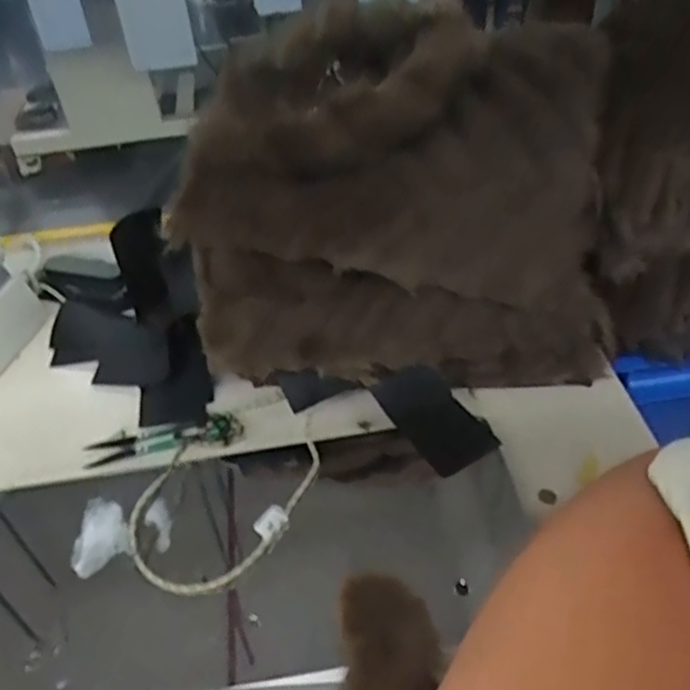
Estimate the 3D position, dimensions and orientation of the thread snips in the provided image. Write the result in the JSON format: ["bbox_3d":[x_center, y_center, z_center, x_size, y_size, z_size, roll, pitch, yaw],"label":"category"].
[{"bbox_3d":[-0.135,0.067,0.503,0.113,0.011,0.029,-10,42,-4],"label":"thread snips"}]

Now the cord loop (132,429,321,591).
[{"bbox_3d":[-0.079,0.102,0.437,0.102,0.025,0.119,7,43,14],"label":"cord loop"}]

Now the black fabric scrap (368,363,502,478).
[{"bbox_3d":[0.065,0.048,0.472,0.050,0.028,0.082,-31,62,-19],"label":"black fabric scrap"}]

